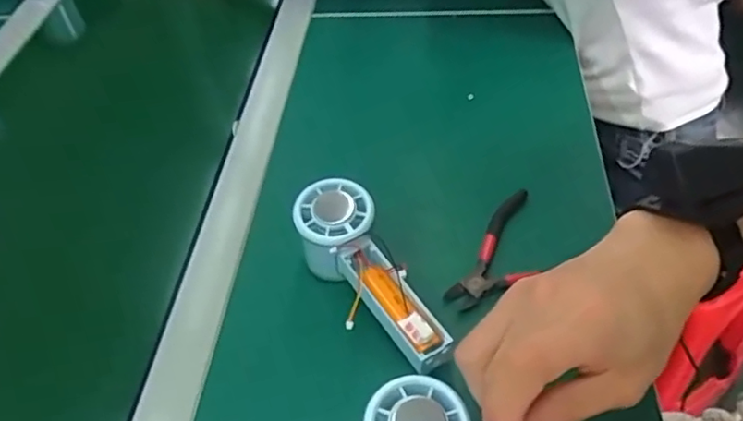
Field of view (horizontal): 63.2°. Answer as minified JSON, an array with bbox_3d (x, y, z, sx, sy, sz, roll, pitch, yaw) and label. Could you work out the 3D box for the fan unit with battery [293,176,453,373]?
[{"bbox_3d":[-0.002,0.046,0.423,0.057,0.058,0.149,-26,51,-17],"label":"fan unit with battery"}]

